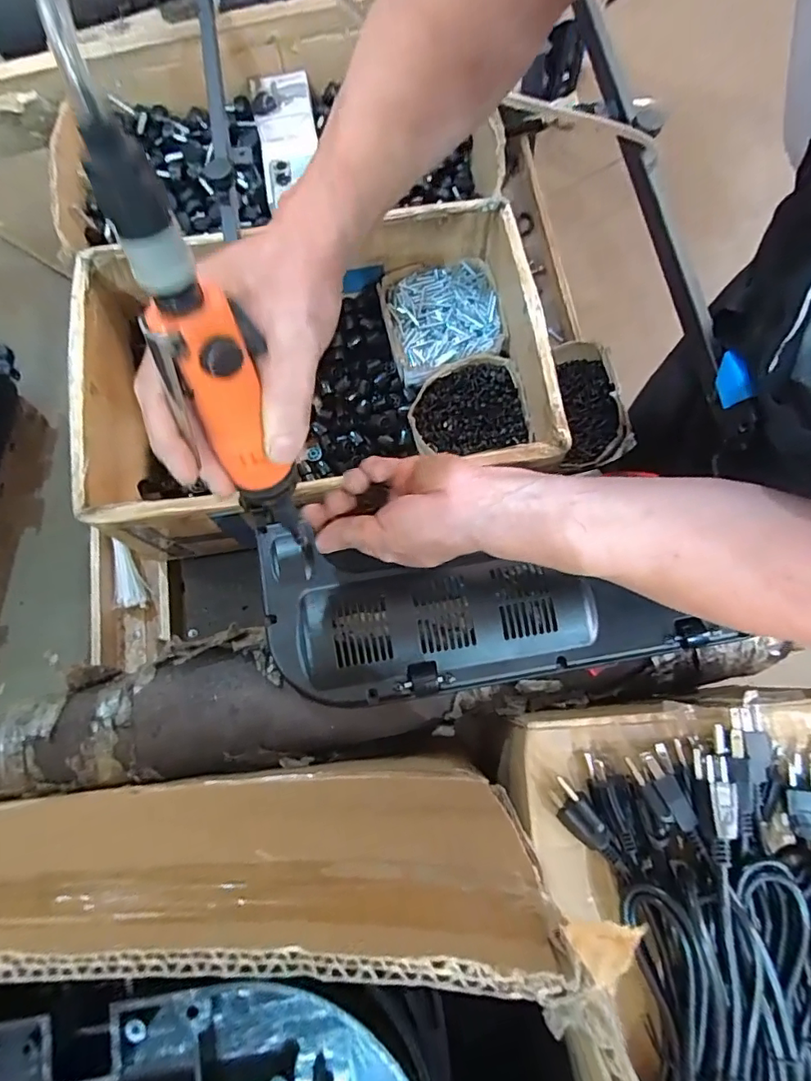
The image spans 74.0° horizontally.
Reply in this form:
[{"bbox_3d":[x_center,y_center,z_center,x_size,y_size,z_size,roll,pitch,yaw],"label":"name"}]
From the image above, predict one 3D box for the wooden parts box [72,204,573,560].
[{"bbox_3d":[-0.106,-0.193,0.660,0.512,0.150,0.337,-8,76,-2],"label":"wooden parts box"}]

